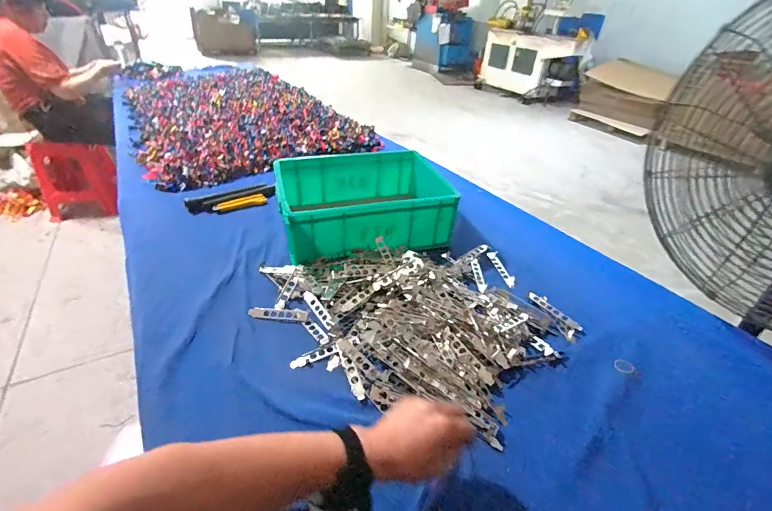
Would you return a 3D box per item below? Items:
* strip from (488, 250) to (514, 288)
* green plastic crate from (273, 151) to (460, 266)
[{"bbox_3d":[0.273,0.030,0.871,0.025,0.018,0.114,-5,37,-12],"label":"strip"},{"bbox_3d":[-0.065,-0.140,0.957,0.412,0.135,0.332,-12,39,-21],"label":"green plastic crate"}]

